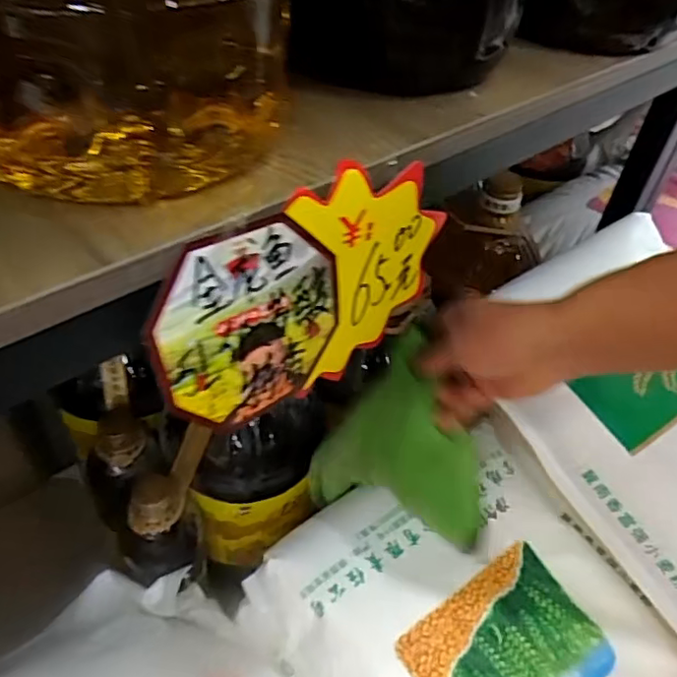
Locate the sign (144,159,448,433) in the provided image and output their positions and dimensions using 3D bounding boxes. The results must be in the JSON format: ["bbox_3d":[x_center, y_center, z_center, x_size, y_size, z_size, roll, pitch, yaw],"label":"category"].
[{"bbox_3d":[-0.012,-0.021,0.288,0.162,0.099,0.007,-35,41,-28],"label":"sign"}]

